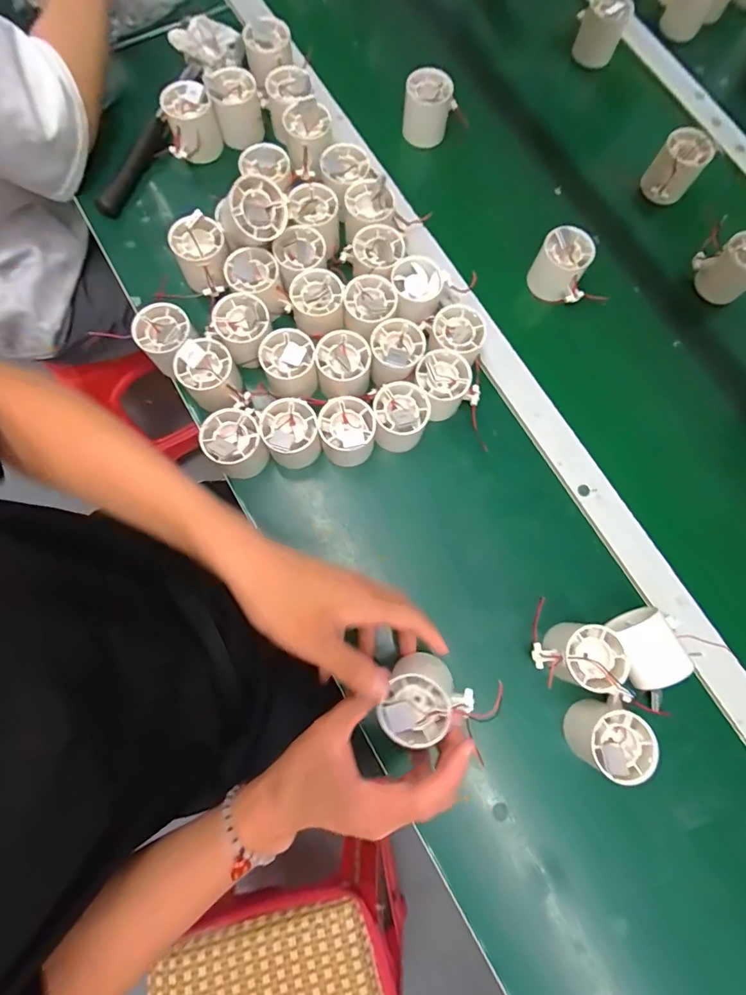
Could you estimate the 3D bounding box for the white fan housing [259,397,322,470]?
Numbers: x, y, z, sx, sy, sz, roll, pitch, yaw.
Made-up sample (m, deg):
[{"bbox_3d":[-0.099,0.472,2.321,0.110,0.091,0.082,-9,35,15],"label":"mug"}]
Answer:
[{"bbox_3d":[-0.080,-0.063,0.441,0.052,0.054,0.054,1,77,-3],"label":"white fan housing"}]

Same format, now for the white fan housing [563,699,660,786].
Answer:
[{"bbox_3d":[0.204,0.209,0.386,0.051,0.051,0.053,1,77,-3],"label":"white fan housing"}]

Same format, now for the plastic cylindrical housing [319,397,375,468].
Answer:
[{"bbox_3d":[-0.025,-0.066,0.443,0.052,0.047,0.054,1,77,-3],"label":"plastic cylindrical housing"}]

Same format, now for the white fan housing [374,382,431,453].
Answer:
[{"bbox_3d":[0.028,-0.081,0.447,0.052,0.044,0.054,1,77,-3],"label":"white fan housing"}]

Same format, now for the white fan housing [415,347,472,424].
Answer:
[{"bbox_3d":[0.069,-0.116,0.456,0.051,0.043,0.059,20,77,2],"label":"white fan housing"}]

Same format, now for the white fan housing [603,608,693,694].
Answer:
[{"bbox_3d":[0.244,0.137,0.404,0.053,0.047,0.060,-21,79,-7],"label":"white fan housing"}]

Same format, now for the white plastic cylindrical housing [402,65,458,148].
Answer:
[{"bbox_3d":[0.067,-0.473,0.541,0.057,0.053,0.051,15,77,1],"label":"white plastic cylindrical housing"}]

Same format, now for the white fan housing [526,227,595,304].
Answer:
[{"bbox_3d":[0.214,-0.258,0.497,0.060,0.051,0.056,1,77,-3],"label":"white fan housing"}]

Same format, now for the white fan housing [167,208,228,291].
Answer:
[{"bbox_3d":[-0.178,-0.253,0.464,0.053,0.044,0.057,-22,79,-7],"label":"white fan housing"}]

